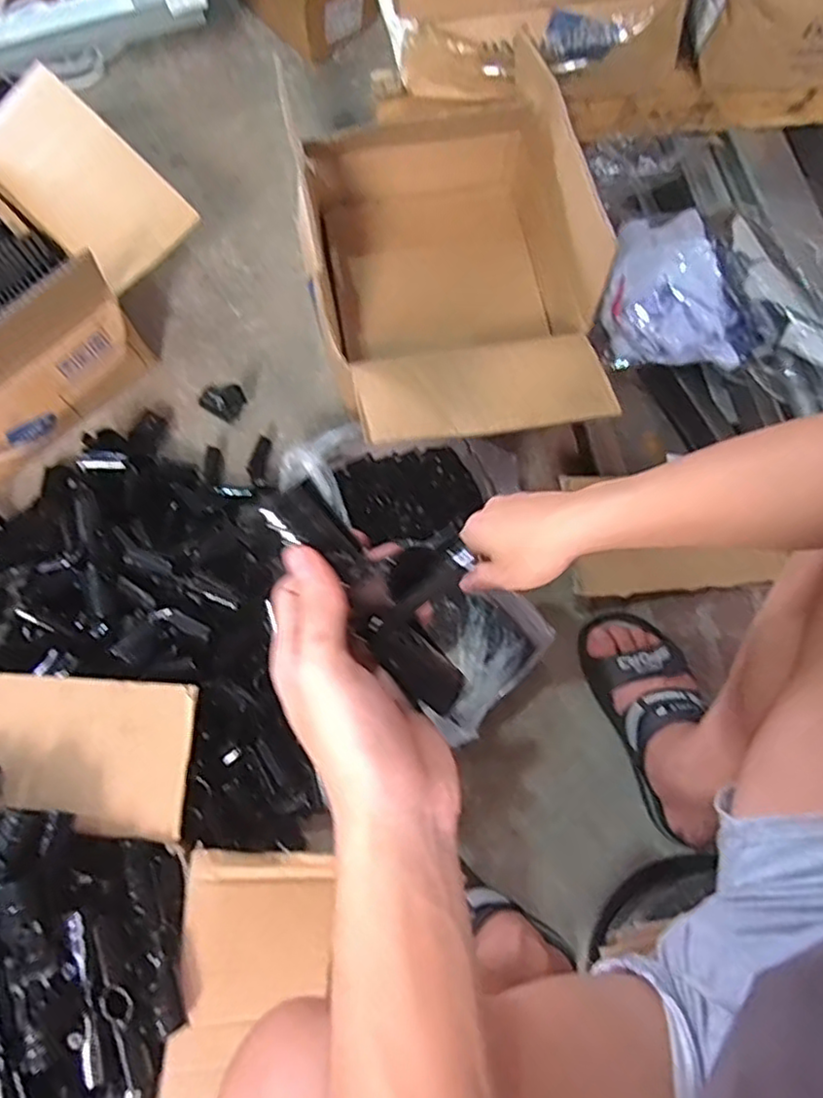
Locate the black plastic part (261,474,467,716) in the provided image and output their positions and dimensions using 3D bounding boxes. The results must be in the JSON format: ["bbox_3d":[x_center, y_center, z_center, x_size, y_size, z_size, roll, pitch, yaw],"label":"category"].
[{"bbox_3d":[-0.021,0.025,0.327,0.028,0.016,0.131,-39,96,-12],"label":"black plastic part"}]

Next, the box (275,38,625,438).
[{"bbox_3d":[0.045,-0.324,0.764,0.271,0.239,0.451,-9,73,-4],"label":"box"}]

